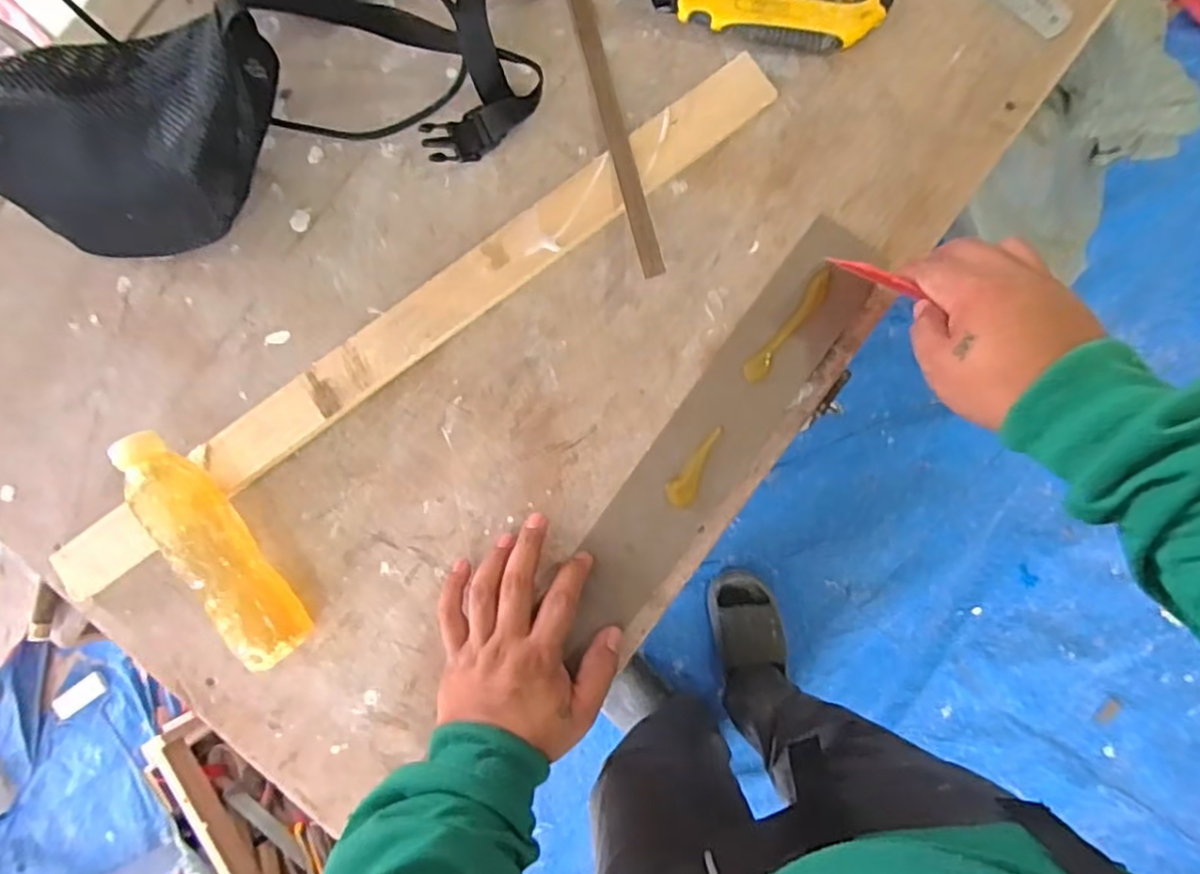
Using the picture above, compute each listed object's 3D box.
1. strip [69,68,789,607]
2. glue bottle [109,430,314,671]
[{"bbox_3d":[-0.141,-0.075,0.490,0.616,0.015,0.047,-34,83,2],"label":"strip"},{"bbox_3d":[-0.265,0.077,0.467,0.047,0.057,0.178,-37,83,2],"label":"glue bottle"}]

